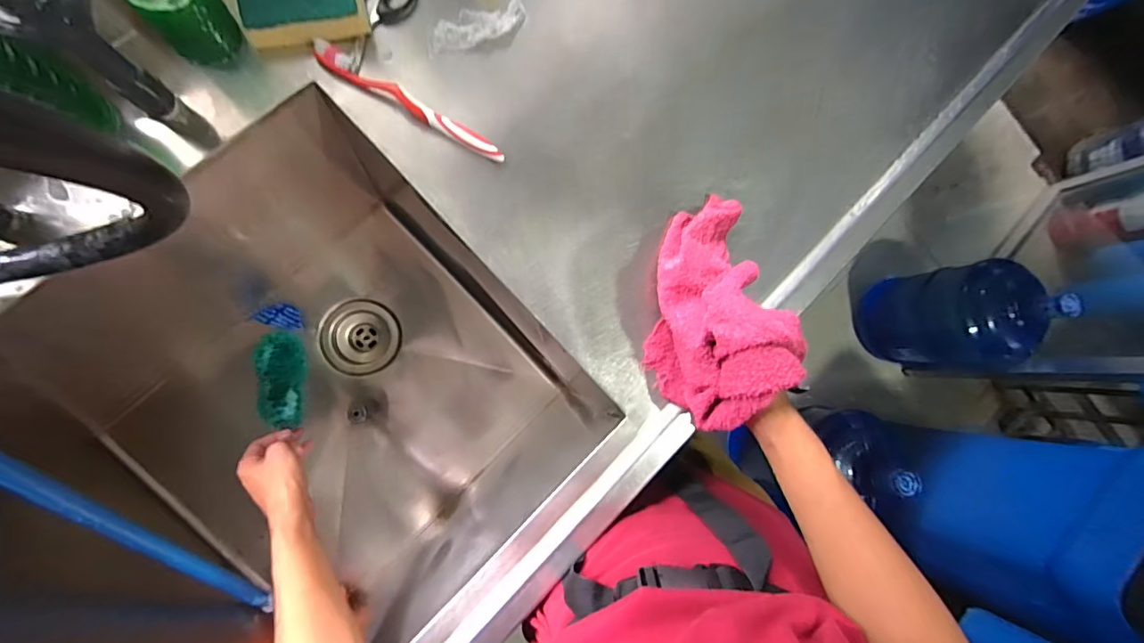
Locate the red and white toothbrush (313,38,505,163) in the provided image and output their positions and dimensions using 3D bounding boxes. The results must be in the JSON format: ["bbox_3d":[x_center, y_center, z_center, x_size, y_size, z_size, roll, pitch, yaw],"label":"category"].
[{"bbox_3d":[-0.145,-0.197,0.457,0.181,0.020,0.018,28,85,-7],"label":"red and white toothbrush"}]

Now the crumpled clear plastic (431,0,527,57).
[{"bbox_3d":[-0.089,-0.281,0.478,0.097,0.011,0.031,-23,92,-9],"label":"crumpled clear plastic"}]

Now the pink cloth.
[{"bbox_3d":[0.133,-0.011,0.456,0.117,0.107,0.199,-13,91,-9],"label":"pink cloth"}]

